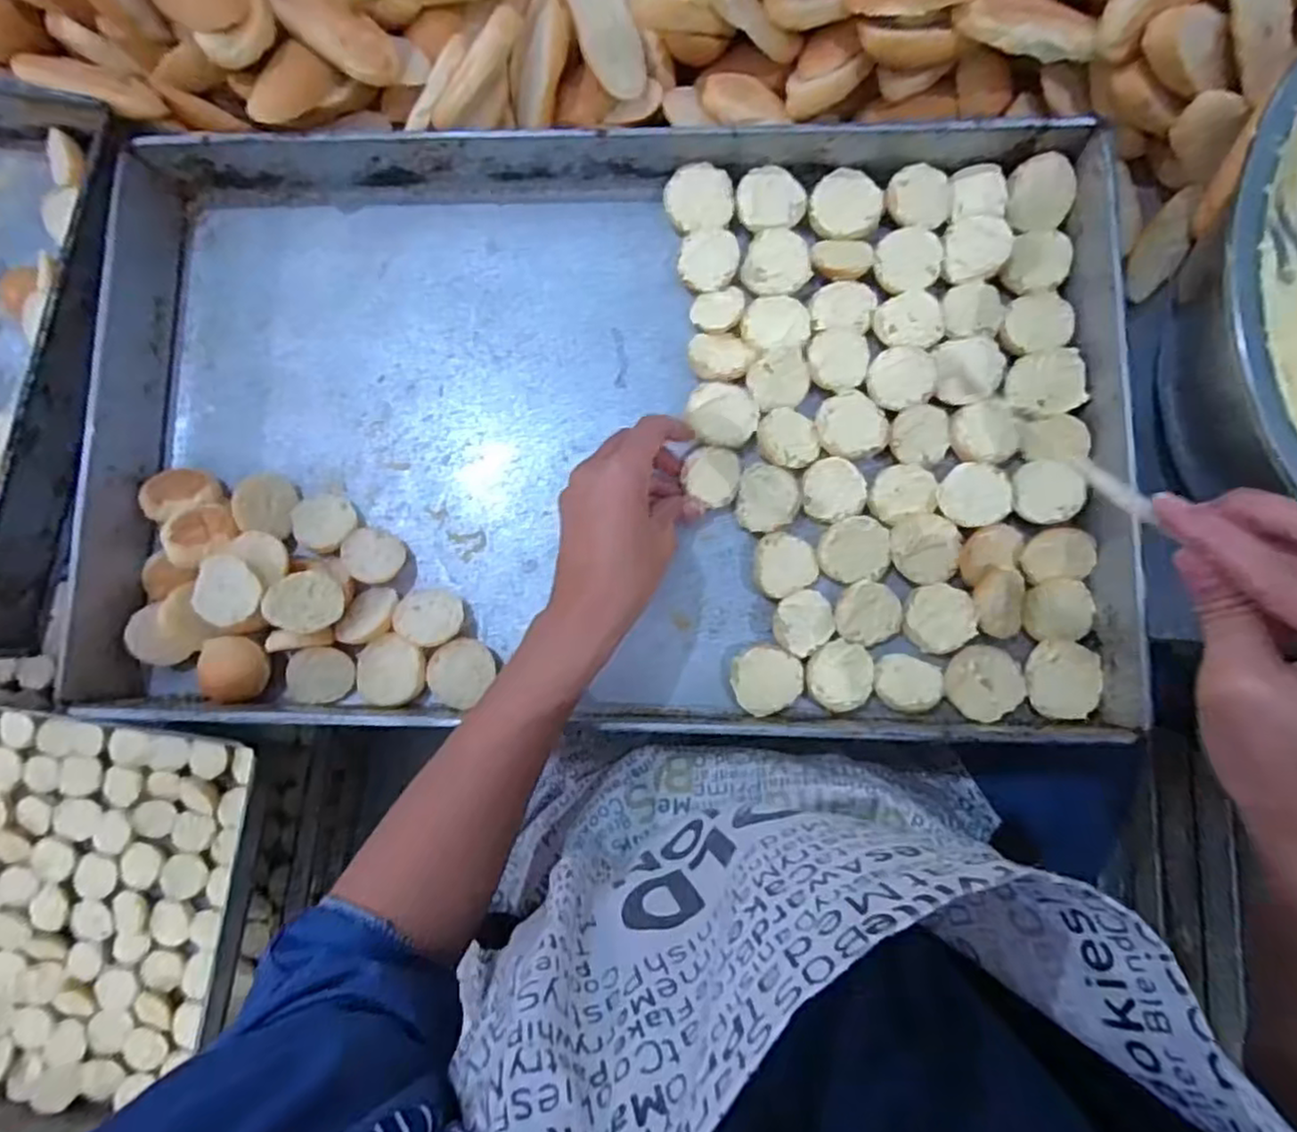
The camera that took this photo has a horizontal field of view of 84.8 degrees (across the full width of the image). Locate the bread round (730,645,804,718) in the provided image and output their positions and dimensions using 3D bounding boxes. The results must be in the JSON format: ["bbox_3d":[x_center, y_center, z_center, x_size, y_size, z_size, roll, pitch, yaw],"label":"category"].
[{"bbox_3d":[0.073,0.069,0.437,0.042,0.017,0.040,0,84,3],"label":"bread round"}]

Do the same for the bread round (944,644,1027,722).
[{"bbox_3d":[0.201,0.070,0.426,0.044,0.012,0.043,0,84,3],"label":"bread round"}]

